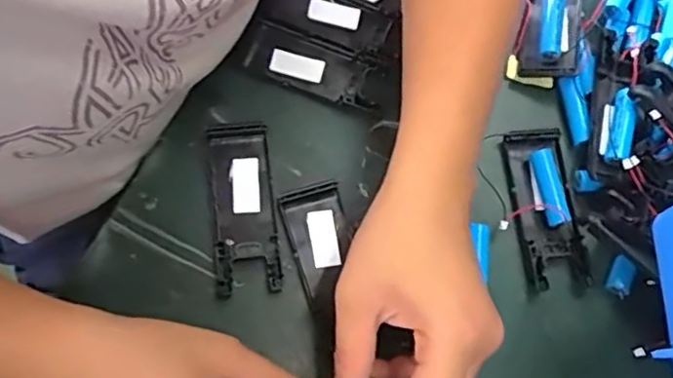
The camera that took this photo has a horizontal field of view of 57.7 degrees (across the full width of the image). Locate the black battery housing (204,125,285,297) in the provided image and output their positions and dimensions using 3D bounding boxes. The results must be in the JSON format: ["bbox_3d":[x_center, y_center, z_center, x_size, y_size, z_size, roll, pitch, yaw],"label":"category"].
[{"bbox_3d":[-0.056,0.012,0.369,0.037,0.011,0.101,-4,73,-7],"label":"black battery housing"}]

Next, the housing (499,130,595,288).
[{"bbox_3d":[0.133,0.012,0.390,0.038,0.019,0.101,-4,73,-6],"label":"housing"}]

